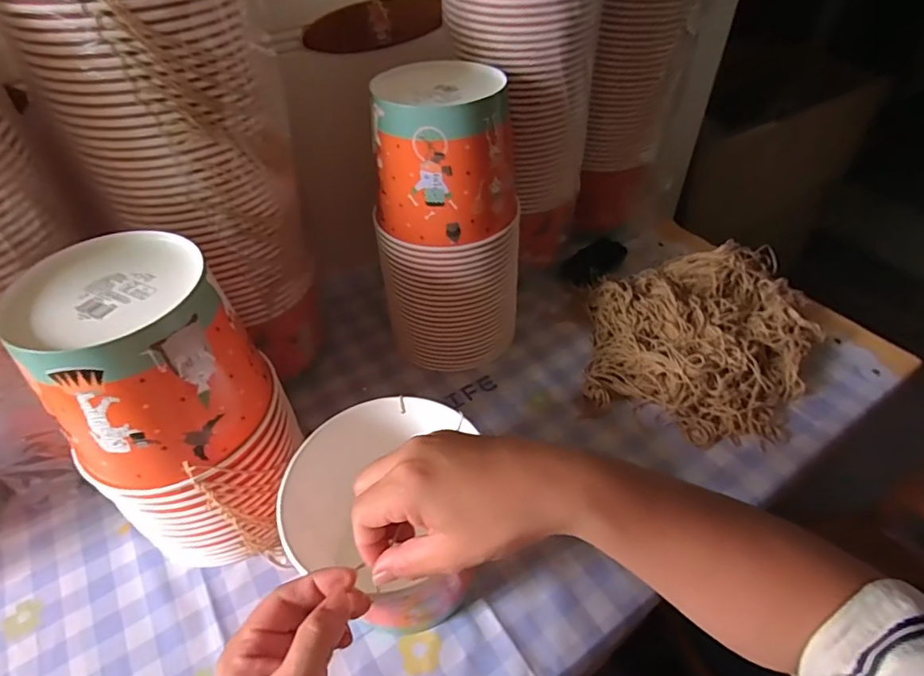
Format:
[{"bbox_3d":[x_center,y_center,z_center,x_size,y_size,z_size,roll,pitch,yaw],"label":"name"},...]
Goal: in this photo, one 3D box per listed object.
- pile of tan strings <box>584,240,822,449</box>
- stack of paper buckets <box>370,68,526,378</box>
[{"bbox_3d":[0.294,-0.015,0.657,0.263,0.072,0.309,18,48,19],"label":"pile of tan strings"},{"bbox_3d":[-0.014,-0.110,0.589,0.154,0.316,0.127,-1,44,2],"label":"stack of paper buckets"}]

